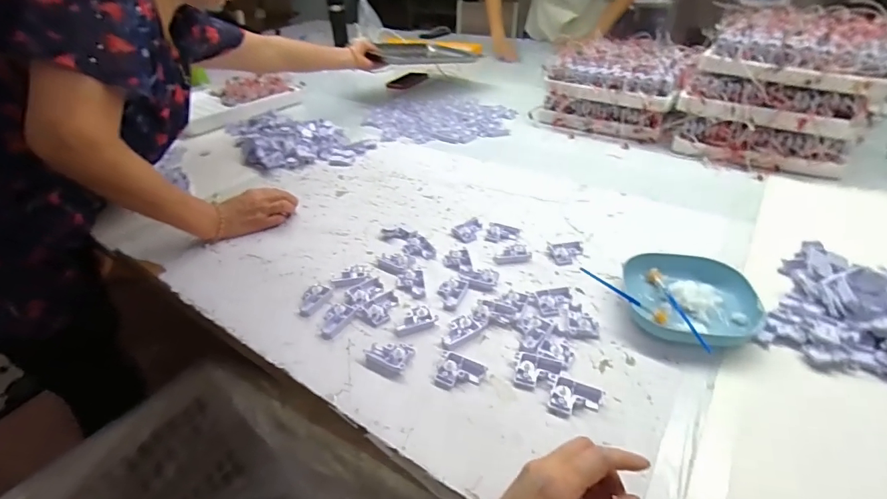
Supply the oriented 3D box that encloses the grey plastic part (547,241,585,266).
[{"bbox_3d":[0.178,0.004,0.621,0.052,0.014,0.040,-9,37,-6],"label":"grey plastic part"}]

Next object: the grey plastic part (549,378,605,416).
[{"bbox_3d":[0.129,0.145,0.424,0.045,0.012,0.035,13,40,22],"label":"grey plastic part"}]

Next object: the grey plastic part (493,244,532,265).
[{"bbox_3d":[0.098,0.006,0.624,0.054,0.011,0.028,-6,36,-2],"label":"grey plastic part"}]

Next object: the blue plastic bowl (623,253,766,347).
[{"bbox_3d":[0.292,0.057,0.524,0.135,0.030,0.136,-3,36,2],"label":"blue plastic bowl"}]

